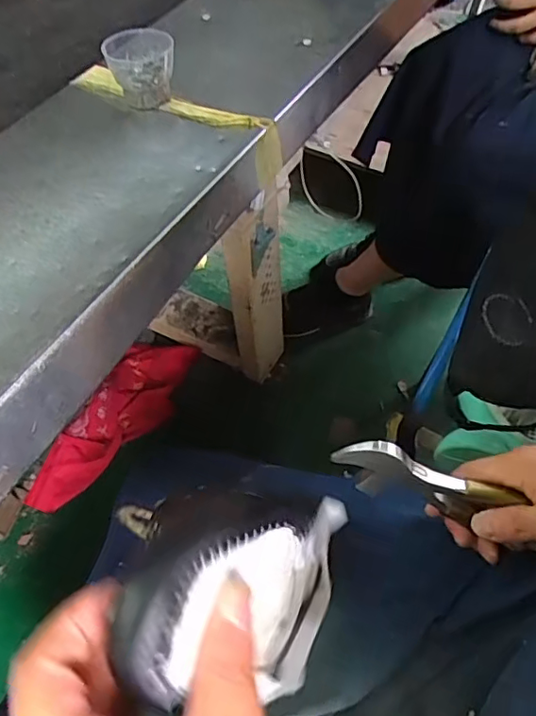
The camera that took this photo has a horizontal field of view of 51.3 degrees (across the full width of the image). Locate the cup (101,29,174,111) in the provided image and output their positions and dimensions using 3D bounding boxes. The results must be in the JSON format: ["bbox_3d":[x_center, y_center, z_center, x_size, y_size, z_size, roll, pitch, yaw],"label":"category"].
[{"bbox_3d":[-0.117,-0.269,0.524,0.060,0.052,0.051,-13,55,-6],"label":"cup"}]

